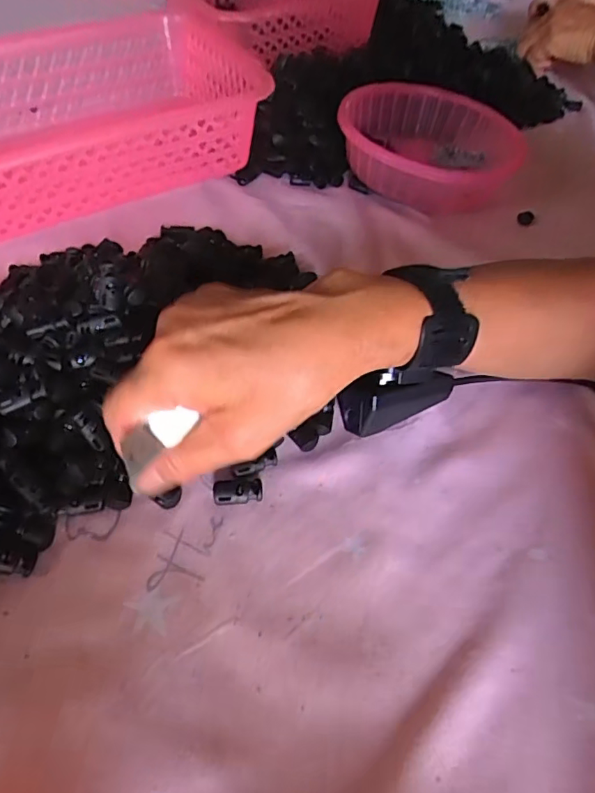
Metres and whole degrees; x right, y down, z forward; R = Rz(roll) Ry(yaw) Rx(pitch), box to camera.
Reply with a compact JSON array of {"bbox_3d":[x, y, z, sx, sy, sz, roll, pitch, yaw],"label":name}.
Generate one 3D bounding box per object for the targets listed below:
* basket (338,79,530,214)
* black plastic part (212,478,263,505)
[{"bbox_3d":[0.124,-0.235,0.508,0.169,0.059,0.155,3,52,-4],"label":"basket"},{"bbox_3d":[-0.033,0.053,0.299,0.028,0.011,0.011,-5,53,-10],"label":"black plastic part"}]

